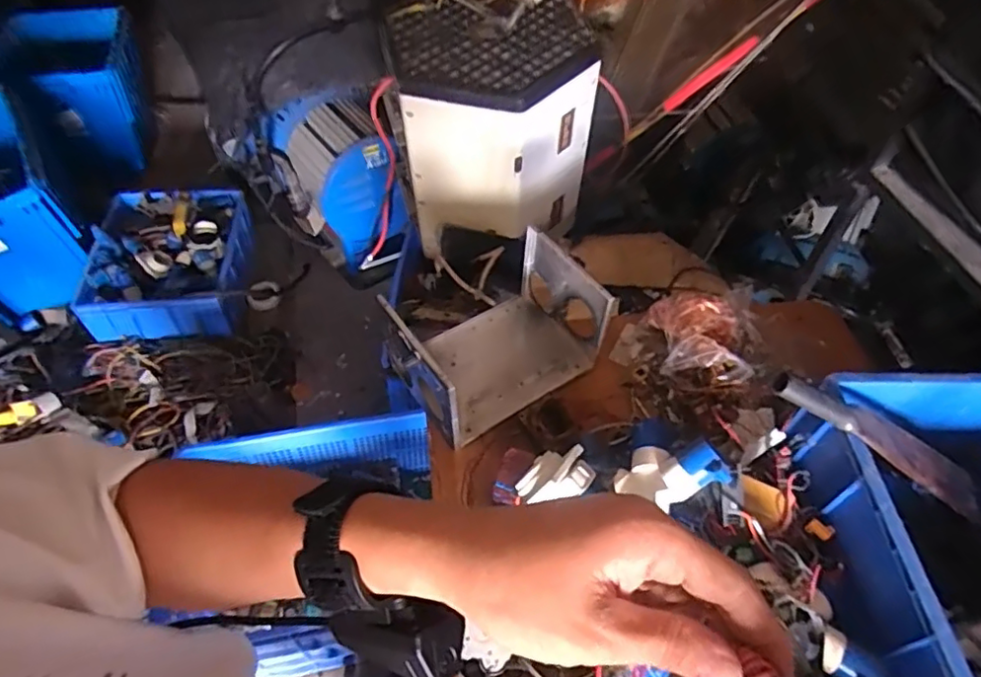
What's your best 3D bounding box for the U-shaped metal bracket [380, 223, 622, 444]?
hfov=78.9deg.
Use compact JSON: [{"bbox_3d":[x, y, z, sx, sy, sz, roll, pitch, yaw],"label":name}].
[{"bbox_3d":[0.028,-0.009,1.012,0.289,0.176,0.211,-27,57,-23],"label":"U-shaped metal bracket"}]

